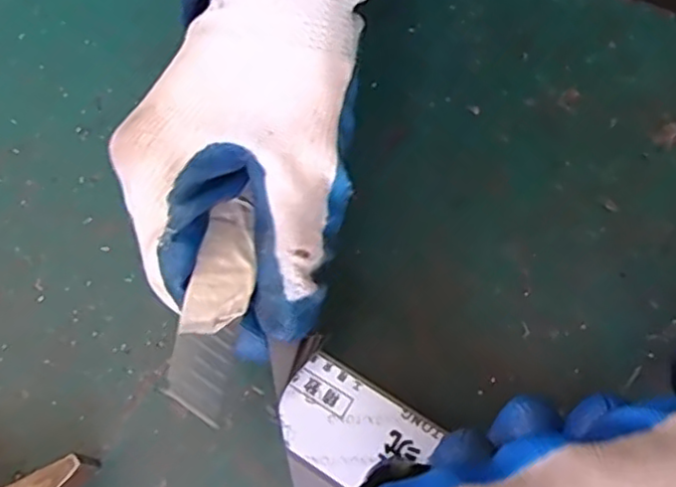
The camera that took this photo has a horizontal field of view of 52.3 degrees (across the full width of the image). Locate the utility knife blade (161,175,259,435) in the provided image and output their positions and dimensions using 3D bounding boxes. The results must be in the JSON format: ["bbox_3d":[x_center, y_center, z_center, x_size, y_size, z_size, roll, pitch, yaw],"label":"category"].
[{"bbox_3d":[-0.038,0.016,0.217,0.018,0.004,0.071,5,50,2],"label":"utility knife blade"}]

